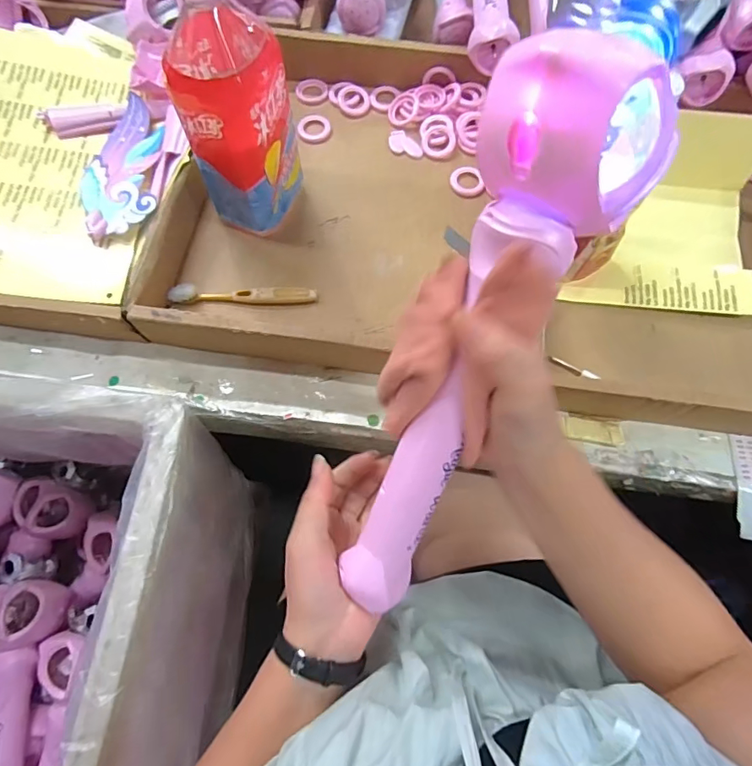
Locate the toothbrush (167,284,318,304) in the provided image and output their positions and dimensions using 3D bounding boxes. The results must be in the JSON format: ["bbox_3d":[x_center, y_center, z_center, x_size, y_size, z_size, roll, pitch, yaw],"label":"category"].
[{"bbox_3d":[-0.128,-0.084,0.473,0.139,0.021,0.018,0,70,0],"label":"toothbrush"}]

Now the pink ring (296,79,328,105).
[{"bbox_3d":[-0.075,-0.343,0.574,0.036,0.005,0.045,-9,70,-3],"label":"pink ring"}]

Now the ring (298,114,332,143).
[{"bbox_3d":[-0.069,-0.287,0.548,0.036,0.004,0.039,0,70,0],"label":"ring"}]

